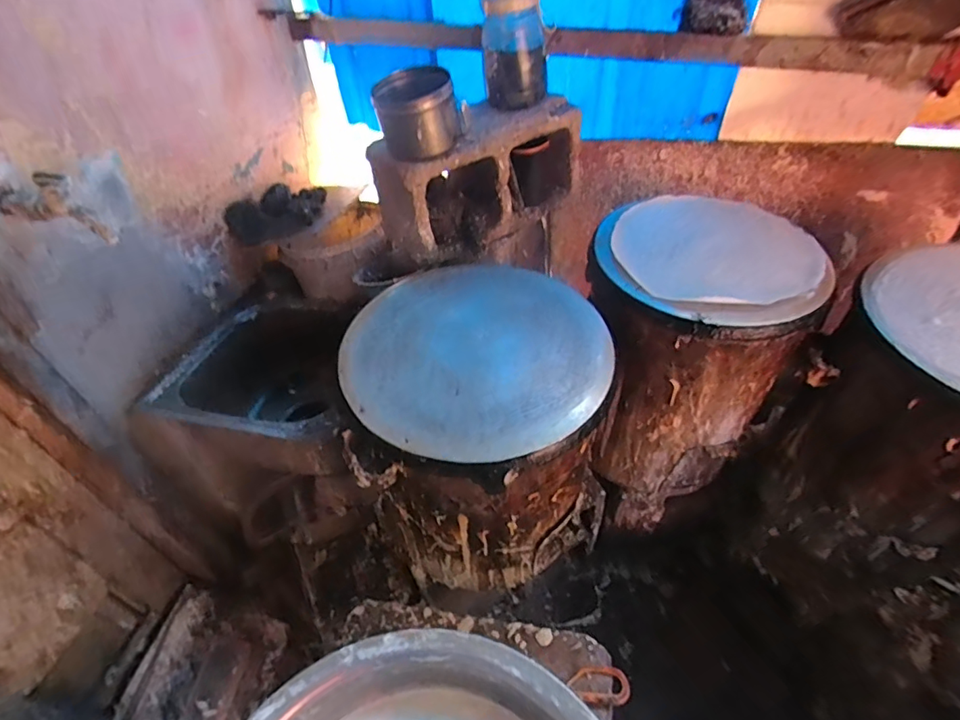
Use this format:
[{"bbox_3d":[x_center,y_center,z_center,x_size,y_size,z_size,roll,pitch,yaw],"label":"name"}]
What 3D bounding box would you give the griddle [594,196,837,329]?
[{"bbox_3d":[0.387,-0.190,0.863,0.374,0.042,0.339,12,48,15],"label":"griddle"}]

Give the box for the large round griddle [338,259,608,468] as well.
[{"bbox_3d":[-0.007,-0.027,0.726,0.363,0.029,0.375,-7,46,-3],"label":"large round griddle"}]

